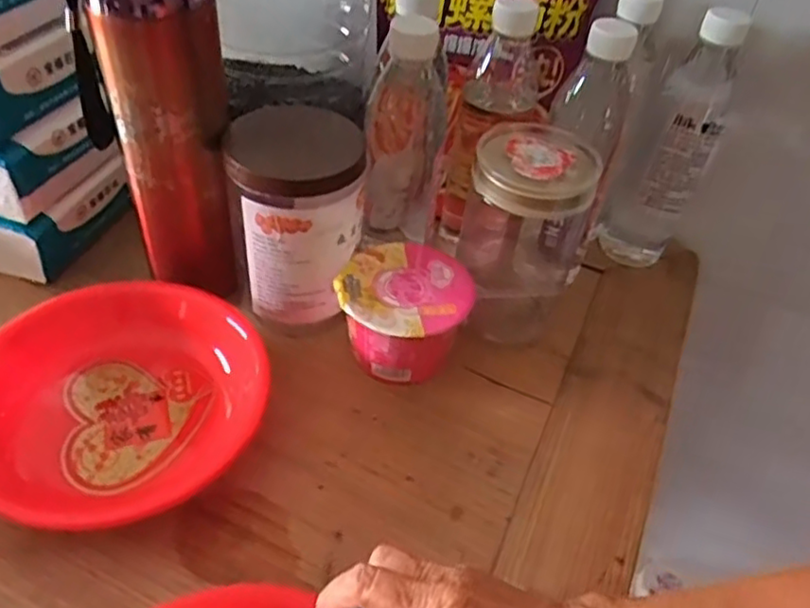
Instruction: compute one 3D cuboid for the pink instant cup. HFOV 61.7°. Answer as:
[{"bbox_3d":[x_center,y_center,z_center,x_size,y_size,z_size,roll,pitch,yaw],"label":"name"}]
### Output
[{"bbox_3d":[-0.002,0.009,0.516,0.094,0.069,0.089,4,46,-4],"label":"pink instant cup"}]

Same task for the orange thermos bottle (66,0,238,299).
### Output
[{"bbox_3d":[-0.162,-0.125,0.474,0.082,0.261,0.074,28,49,18],"label":"orange thermos bottle"}]

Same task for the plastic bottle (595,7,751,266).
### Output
[{"bbox_3d":[0.229,-0.135,0.574,0.063,0.222,0.069,25,48,16],"label":"plastic bottle"}]

